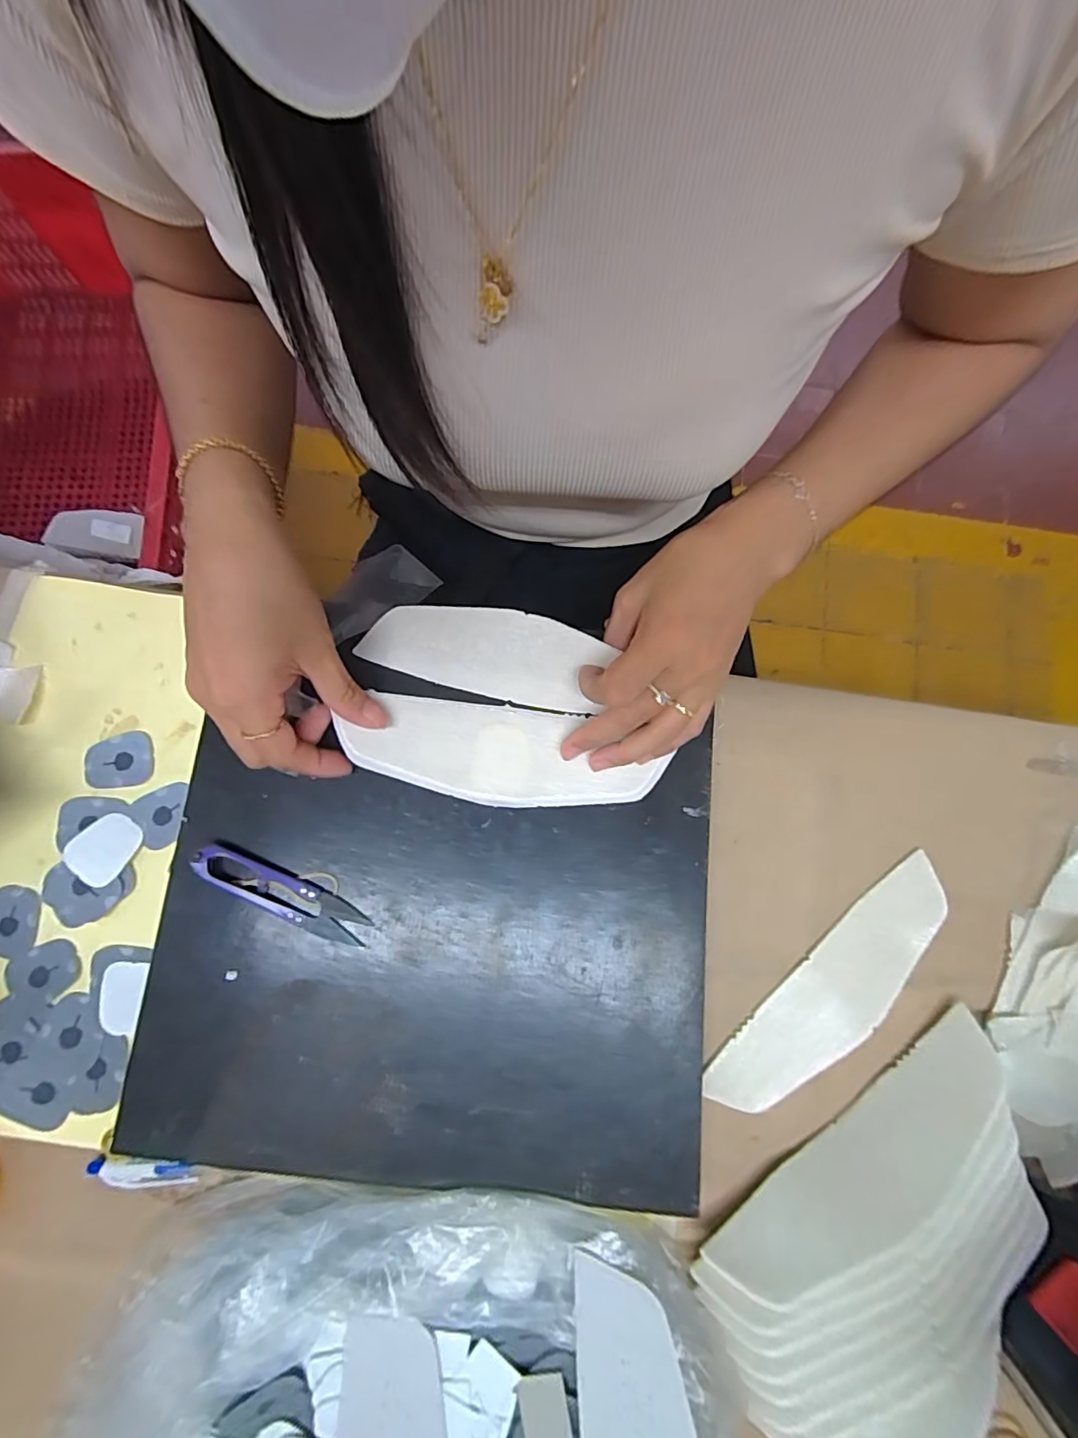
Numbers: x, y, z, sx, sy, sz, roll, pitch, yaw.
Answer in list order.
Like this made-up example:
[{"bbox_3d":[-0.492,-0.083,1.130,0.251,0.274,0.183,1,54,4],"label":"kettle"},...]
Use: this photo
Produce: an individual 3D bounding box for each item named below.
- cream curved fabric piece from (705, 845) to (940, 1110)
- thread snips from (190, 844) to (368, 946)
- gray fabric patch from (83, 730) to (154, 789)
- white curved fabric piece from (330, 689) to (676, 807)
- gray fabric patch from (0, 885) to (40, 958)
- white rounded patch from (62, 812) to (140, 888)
[{"bbox_3d":[0.174,0.160,0.315,0.180,0.006,0.051,-40,85,-7],"label":"cream curved fabric piece"},{"bbox_3d":[-0.140,0.096,0.291,0.097,0.013,0.022,22,78,3],"label":"thread snips"},{"bbox_3d":[-0.258,0.027,0.330,0.038,0.004,0.033,-14,82,-11],"label":"gray fabric patch"},{"bbox_3d":[-0.020,0.019,0.309,0.176,0.013,0.057,11,77,-3],"label":"white curved fabric piece"},{"bbox_3d":[-0.307,0.117,0.311,0.032,0.004,0.038,8,77,0],"label":"gray fabric patch"},{"bbox_3d":[-0.255,0.076,0.315,0.034,0.005,0.038,42,80,7],"label":"white rounded patch"}]

